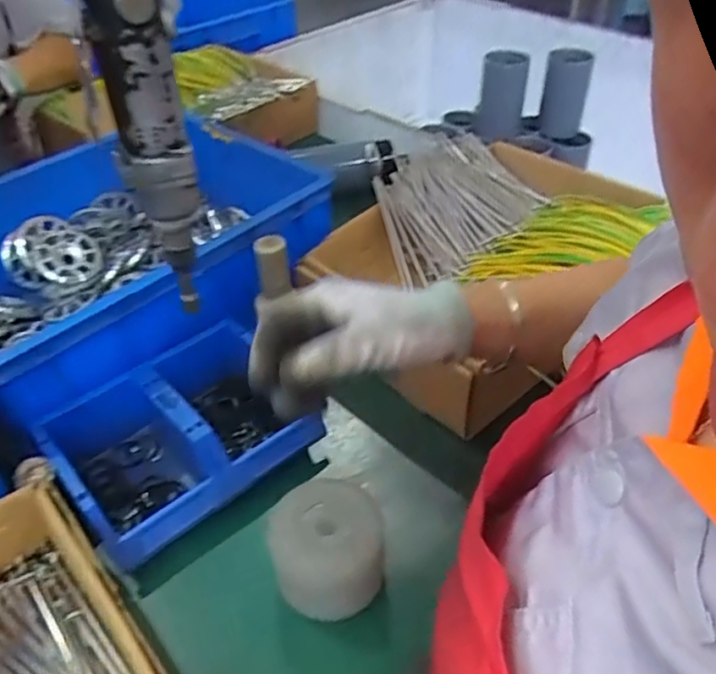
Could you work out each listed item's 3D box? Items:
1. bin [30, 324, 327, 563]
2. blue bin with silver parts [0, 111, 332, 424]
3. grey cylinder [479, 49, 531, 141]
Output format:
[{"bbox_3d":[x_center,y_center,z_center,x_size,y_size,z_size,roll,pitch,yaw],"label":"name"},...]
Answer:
[{"bbox_3d":[-0.165,0.085,0.600,0.207,0.078,0.175,-30,49,-27],"label":"bin"},{"bbox_3d":[-0.268,-0.085,0.718,0.298,0.139,0.372,33,52,33],"label":"blue bin with silver parts"},{"bbox_3d":[0.241,-0.405,1.082,0.072,0.123,0.057,7,43,10],"label":"grey cylinder"}]

